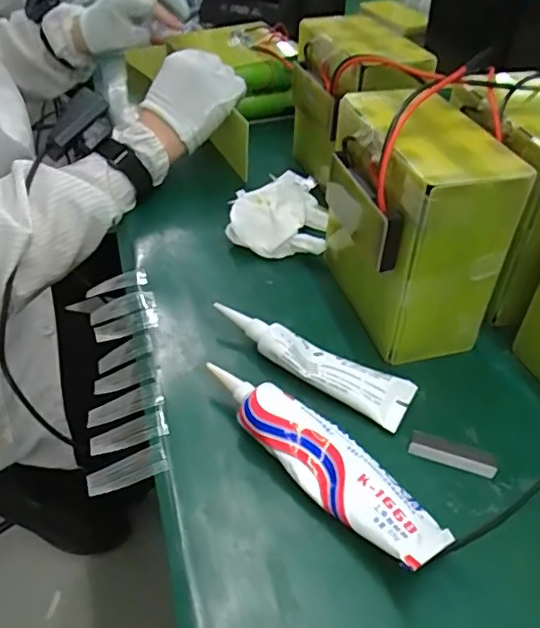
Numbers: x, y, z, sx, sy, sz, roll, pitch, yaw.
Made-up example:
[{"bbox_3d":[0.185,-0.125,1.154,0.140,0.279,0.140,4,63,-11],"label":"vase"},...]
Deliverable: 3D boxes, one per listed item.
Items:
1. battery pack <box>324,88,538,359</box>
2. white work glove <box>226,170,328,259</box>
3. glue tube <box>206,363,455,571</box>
[{"bbox_3d":[0.101,-0.069,0.421,0.085,0.145,0.140,-8,42,-10],"label":"battery pack"},{"bbox_3d":[0.009,-0.098,0.545,0.089,0.042,0.103,3,41,4],"label":"white work glove"},{"bbox_3d":[0.027,0.083,0.339,0.040,0.031,0.166,-33,51,-32],"label":"glue tube"}]

